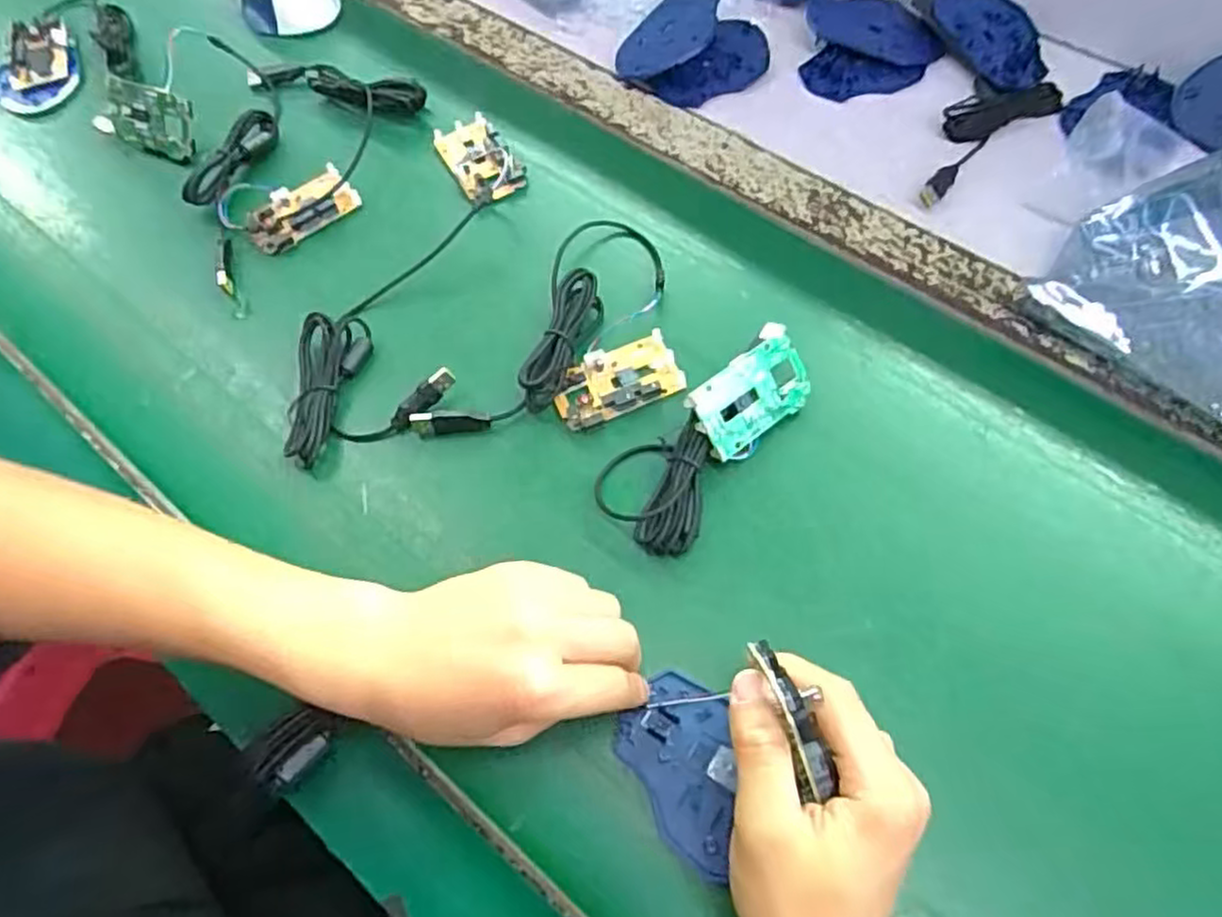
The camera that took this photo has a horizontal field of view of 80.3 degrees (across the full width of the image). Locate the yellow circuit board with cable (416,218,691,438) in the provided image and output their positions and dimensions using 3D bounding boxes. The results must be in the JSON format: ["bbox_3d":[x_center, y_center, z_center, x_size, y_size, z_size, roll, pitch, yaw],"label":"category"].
[{"bbox_3d":[-0.037,-0.094,0.463,0.153,0.026,0.158,-1,64,3],"label":"yellow circuit board with cable"}]

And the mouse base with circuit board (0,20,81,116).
[{"bbox_3d":[-0.488,-0.329,0.612,0.069,0.022,0.104,-18,67,-5],"label":"mouse base with circuit board"}]

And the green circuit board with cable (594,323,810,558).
[{"bbox_3d":[0.054,-0.017,0.414,0.064,0.037,0.145,37,72,19],"label":"green circuit board with cable"}]

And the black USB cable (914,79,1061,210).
[{"bbox_3d":[0.261,-0.237,0.525,0.161,0.015,0.053,-39,68,-14],"label":"black USB cable"}]

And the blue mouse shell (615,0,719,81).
[{"bbox_3d":[0.048,-0.332,0.570,0.068,0.016,0.100,15,70,28],"label":"blue mouse shell"}]

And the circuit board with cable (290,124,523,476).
[{"bbox_3d":[-0.133,-0.128,0.490,0.102,0.019,0.293,9,65,8],"label":"circuit board with cable"}]

